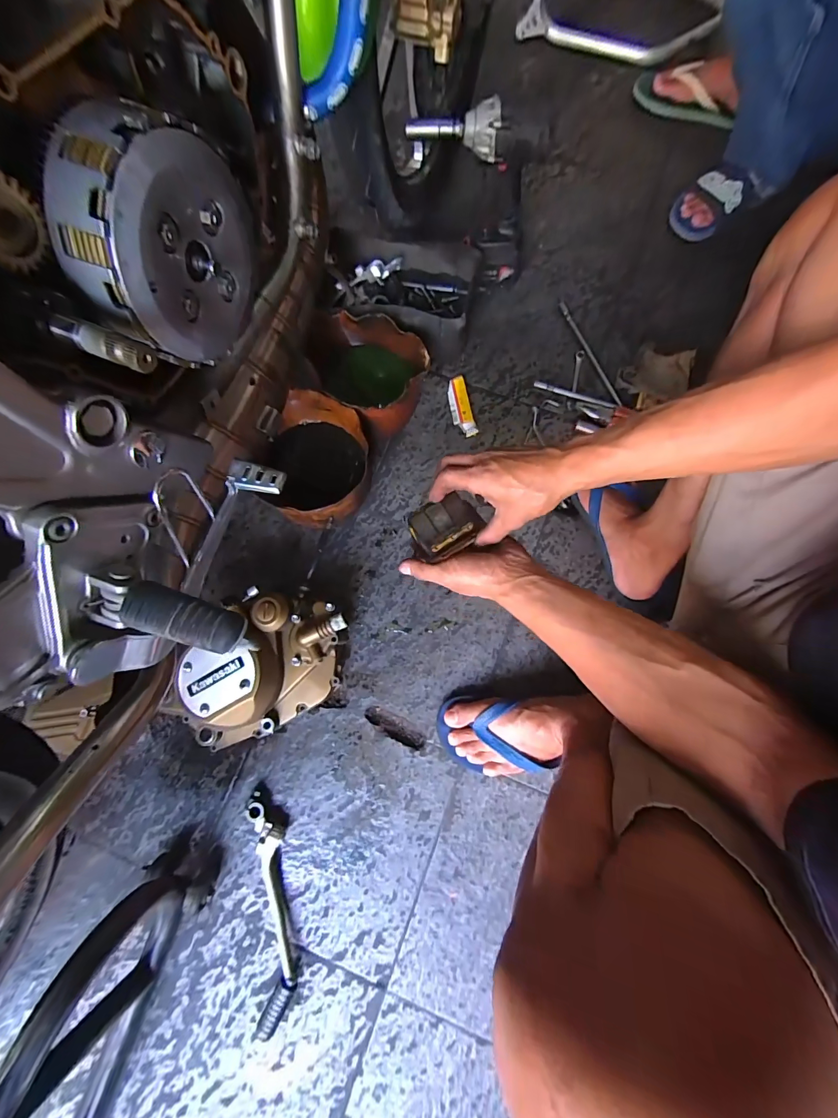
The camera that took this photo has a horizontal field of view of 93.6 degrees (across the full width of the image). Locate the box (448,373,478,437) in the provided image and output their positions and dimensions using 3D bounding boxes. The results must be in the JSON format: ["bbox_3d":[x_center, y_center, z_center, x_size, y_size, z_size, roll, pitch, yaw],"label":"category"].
[{"bbox_3d":[0.074,-0.271,0.701,0.035,0.023,0.107,-14,77,-3],"label":"box"}]

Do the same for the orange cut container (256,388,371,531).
[{"bbox_3d":[-0.159,-0.157,0.632,0.186,0.094,0.162,25,78,6],"label":"orange cut container"}]

